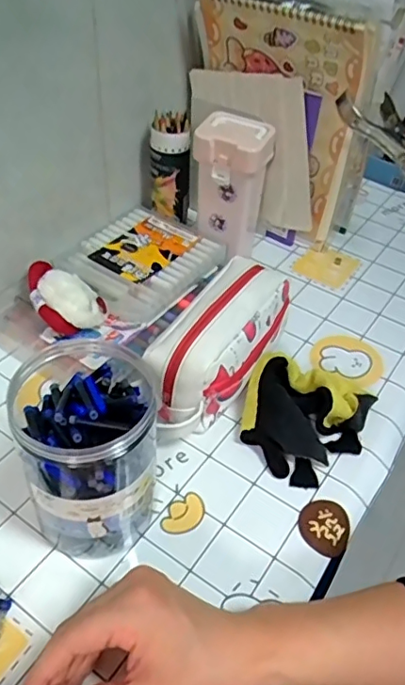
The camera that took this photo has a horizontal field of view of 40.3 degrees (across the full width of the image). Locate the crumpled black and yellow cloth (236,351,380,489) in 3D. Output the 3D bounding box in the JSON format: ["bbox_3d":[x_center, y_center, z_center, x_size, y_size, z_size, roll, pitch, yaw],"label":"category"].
[{"bbox_3d":[0.095,0.069,0.527,0.115,0.042,0.120,26,48,20],"label":"crumpled black and yellow cloth"}]

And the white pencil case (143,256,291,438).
[{"bbox_3d":[0.015,0.006,0.545,0.083,0.098,0.206,23,47,18],"label":"white pencil case"}]

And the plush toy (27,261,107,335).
[{"bbox_3d":[-0.151,-0.047,0.568,0.100,0.044,0.050,29,52,26],"label":"plush toy"}]

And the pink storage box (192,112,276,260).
[{"bbox_3d":[0.034,-0.184,0.670,0.082,0.164,0.087,10,45,6],"label":"pink storage box"}]

